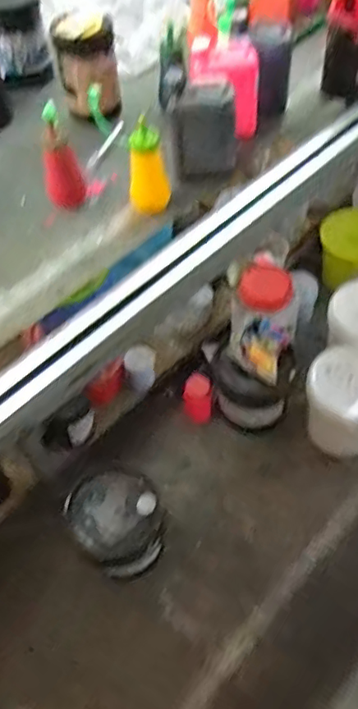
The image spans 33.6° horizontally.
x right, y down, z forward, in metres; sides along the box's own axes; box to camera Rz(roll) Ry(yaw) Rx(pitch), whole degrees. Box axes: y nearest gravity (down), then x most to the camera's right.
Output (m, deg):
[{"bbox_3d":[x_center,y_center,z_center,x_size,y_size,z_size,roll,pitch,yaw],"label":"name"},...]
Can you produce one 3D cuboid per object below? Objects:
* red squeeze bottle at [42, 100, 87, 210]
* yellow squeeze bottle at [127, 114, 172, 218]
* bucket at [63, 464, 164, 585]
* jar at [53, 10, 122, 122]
[{"bbox_3d":[-0.190,-0.309,0.946,0.058,0.162,0.067,-13,54,-6],"label":"red squeeze bottle"},{"bbox_3d":[-0.047,-0.285,0.918,0.059,0.134,0.065,-5,53,0],"label":"yellow squeeze bottle"},{"bbox_3d":[-0.131,0.400,1.349,0.199,0.283,0.183,-2,54,3],"label":"bucket"},{"bbox_3d":[-0.161,-0.521,1.080,0.101,0.185,0.083,-9,54,-3],"label":"jar"}]

